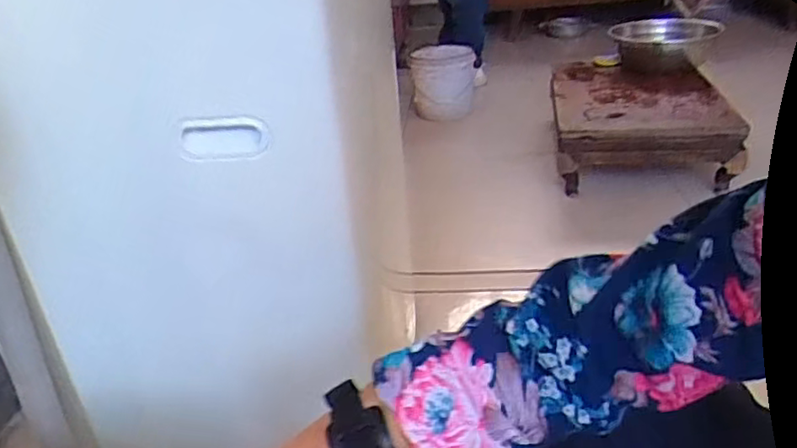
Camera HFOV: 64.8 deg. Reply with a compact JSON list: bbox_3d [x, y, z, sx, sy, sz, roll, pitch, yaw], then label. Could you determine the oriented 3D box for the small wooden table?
[{"bbox_3d":[0.682,-0.305,1.800,0.446,0.175,0.597,1,28,13],"label":"small wooden table"}]

